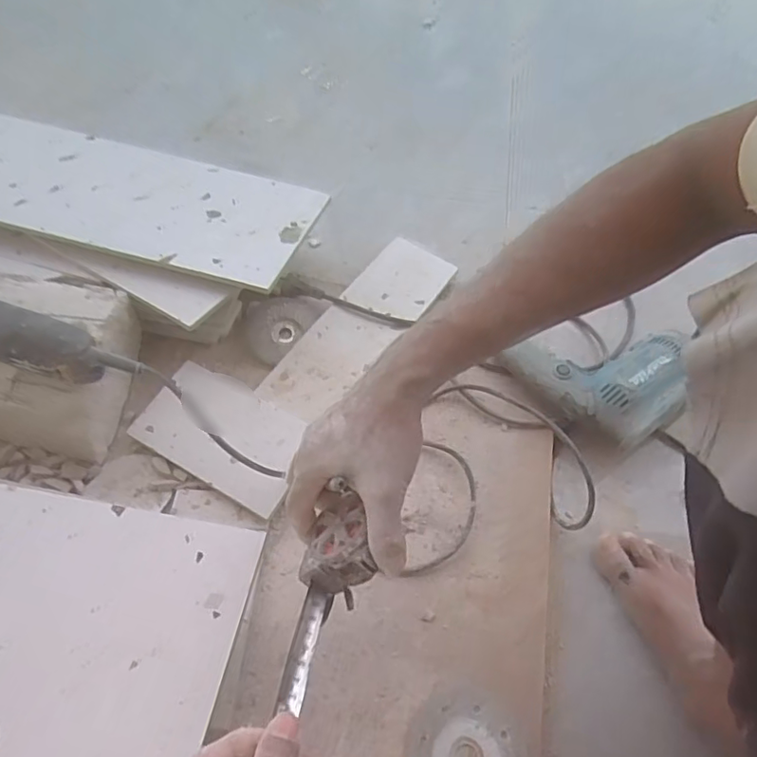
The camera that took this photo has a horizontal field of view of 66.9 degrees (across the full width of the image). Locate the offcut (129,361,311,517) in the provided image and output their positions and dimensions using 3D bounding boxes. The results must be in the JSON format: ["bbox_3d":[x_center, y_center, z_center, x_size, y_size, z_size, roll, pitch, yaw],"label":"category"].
[{"bbox_3d":[-0.166,0.055,0.614,0.184,0.017,0.106,27,68,16],"label":"offcut"}]

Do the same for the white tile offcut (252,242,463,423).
[{"bbox_3d":[-0.018,-0.072,0.717,0.088,0.018,0.306,37,64,9],"label":"white tile offcut"}]

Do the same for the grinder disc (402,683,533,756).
[{"bbox_3d":[0.076,0.320,0.486,0.105,0.008,0.102,1,58,-2],"label":"grinder disc"}]

